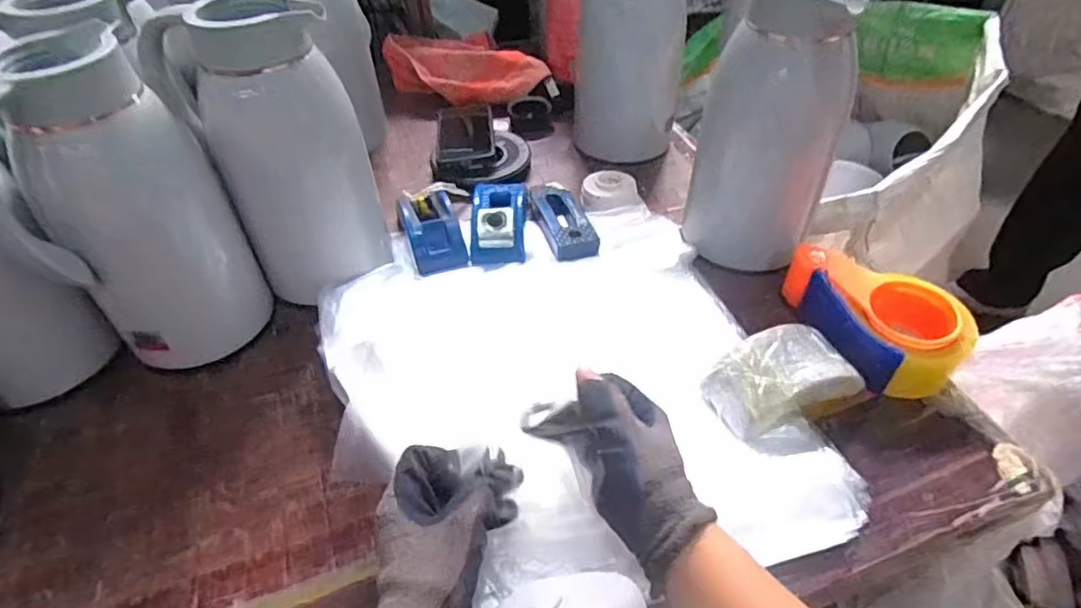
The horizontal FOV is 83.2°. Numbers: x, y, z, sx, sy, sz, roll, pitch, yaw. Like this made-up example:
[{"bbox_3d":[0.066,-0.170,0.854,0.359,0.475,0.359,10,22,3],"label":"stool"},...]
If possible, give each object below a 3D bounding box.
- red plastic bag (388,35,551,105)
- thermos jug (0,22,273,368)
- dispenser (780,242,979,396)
[{"bbox_3d":[-0.124,-0.362,0.950,0.253,0.071,0.094,17,48,18],"label":"red plastic bag"},{"bbox_3d":[-0.347,-0.067,0.519,0.149,0.276,0.120,-31,52,-26],"label":"thermos jug"},{"bbox_3d":[0.311,0.009,0.572,0.108,0.067,0.161,-19,47,-16],"label":"dispenser"}]

